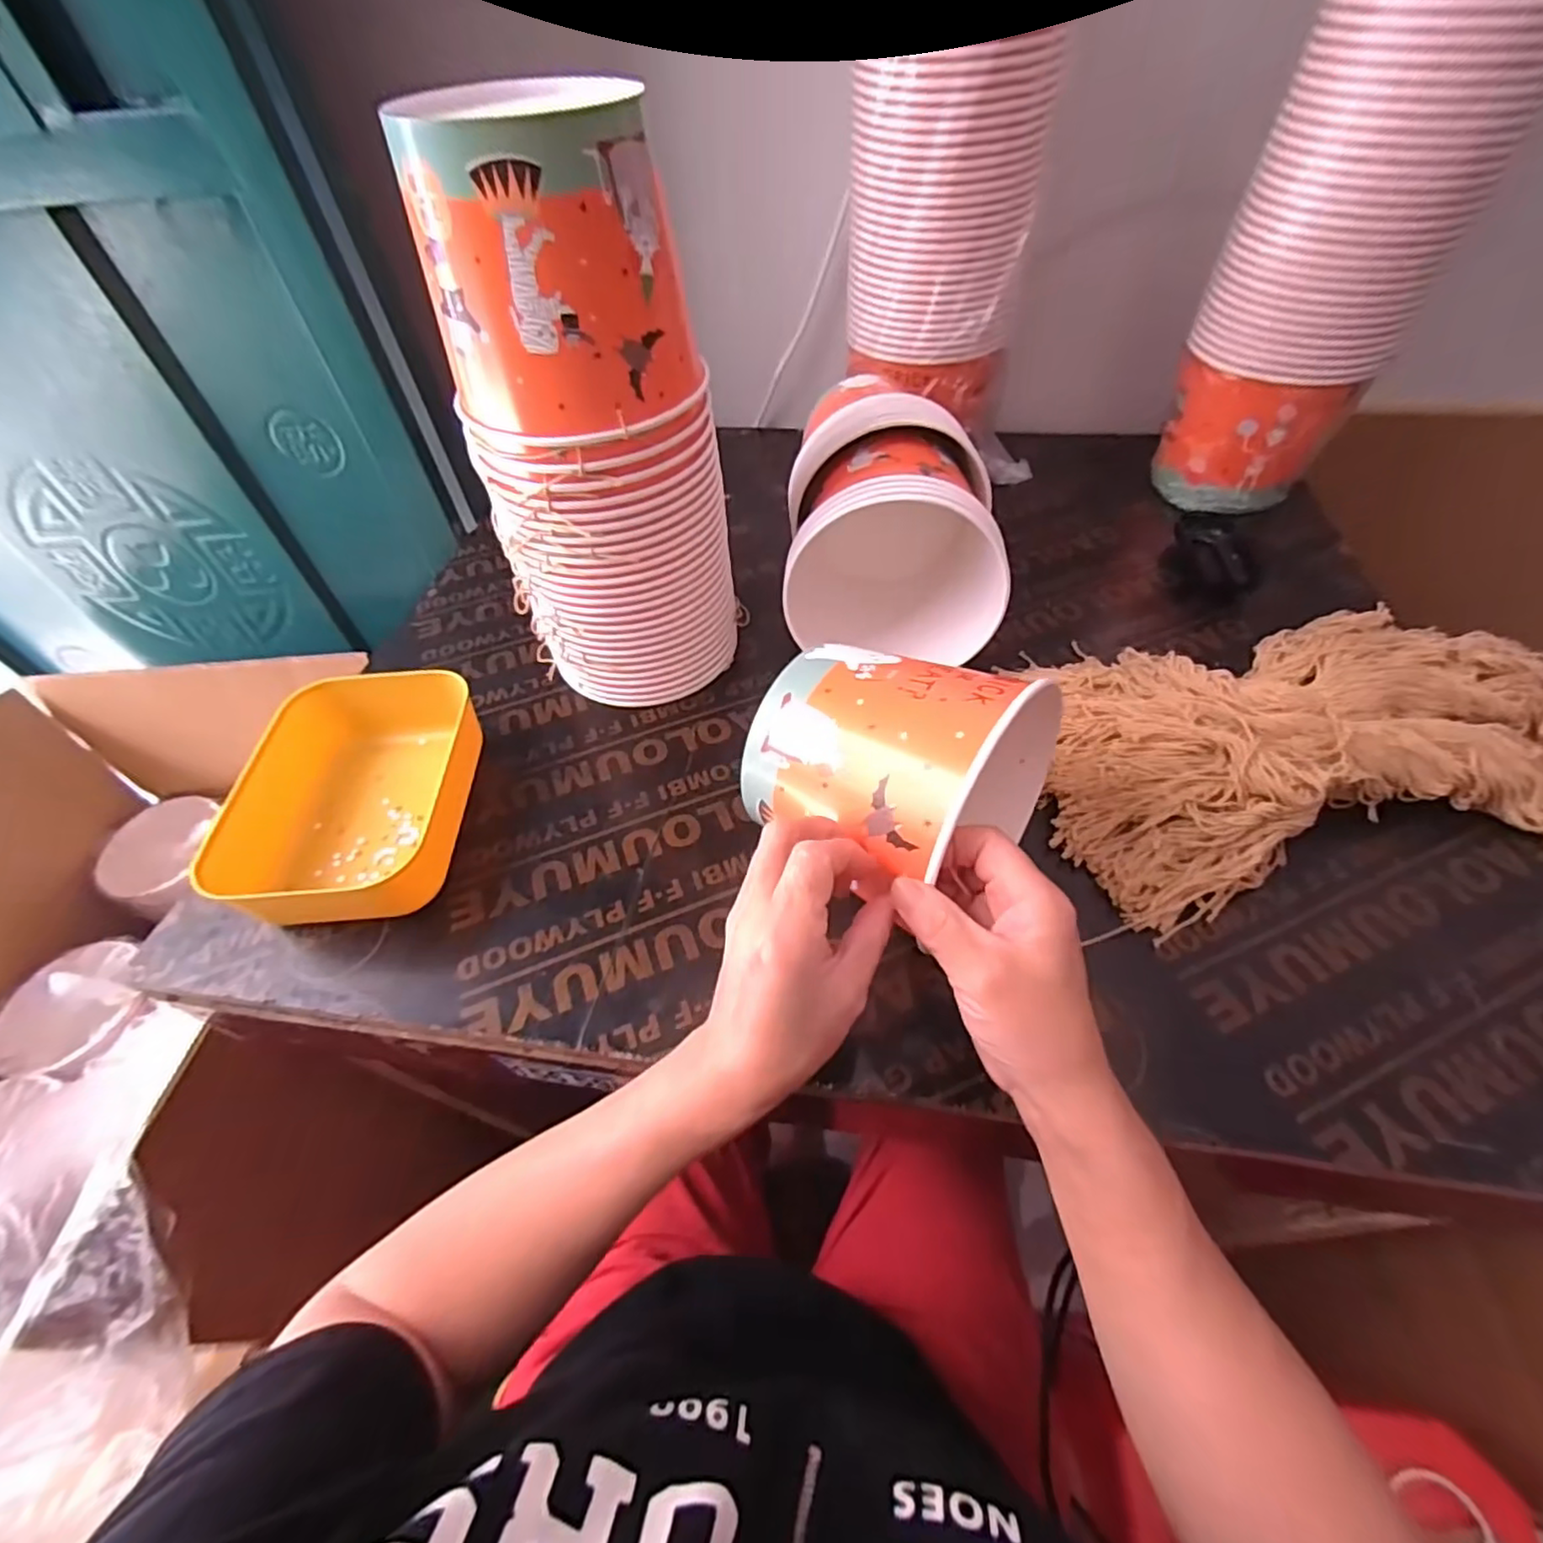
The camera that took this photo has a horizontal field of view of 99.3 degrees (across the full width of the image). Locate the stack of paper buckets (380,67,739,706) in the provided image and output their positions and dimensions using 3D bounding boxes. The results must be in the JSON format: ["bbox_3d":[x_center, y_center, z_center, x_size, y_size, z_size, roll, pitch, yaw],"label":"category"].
[{"bbox_3d":[-0.114,-0.210,0.453,0.120,0.355,0.139,22,56,20],"label":"stack of paper buckets"}]

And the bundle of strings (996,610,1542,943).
[{"bbox_3d":[0.370,-0.033,0.463,0.369,0.073,0.226,-10,51,-4],"label":"bundle of strings"}]

